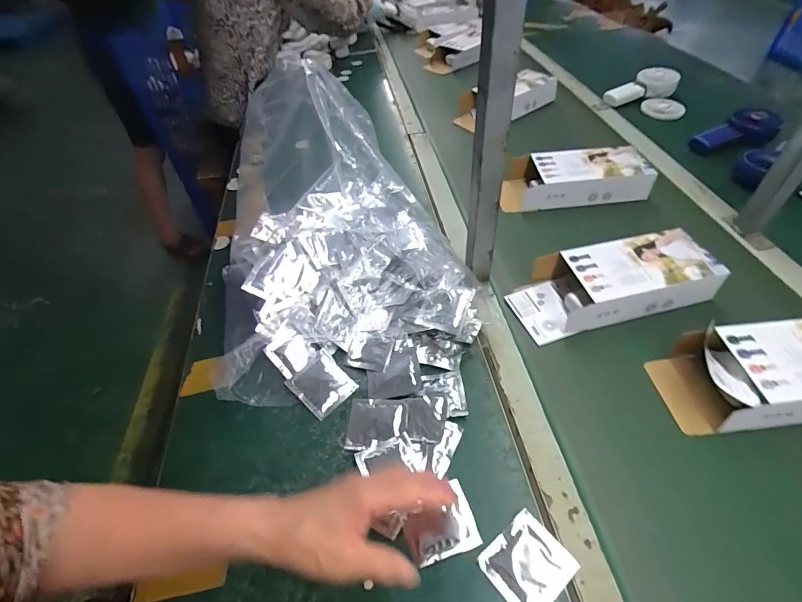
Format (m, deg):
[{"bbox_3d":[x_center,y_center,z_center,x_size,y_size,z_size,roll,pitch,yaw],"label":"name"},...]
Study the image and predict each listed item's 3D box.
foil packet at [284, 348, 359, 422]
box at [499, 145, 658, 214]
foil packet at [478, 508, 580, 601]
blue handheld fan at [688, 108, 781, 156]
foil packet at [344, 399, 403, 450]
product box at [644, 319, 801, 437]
[{"bbox_3d":[-0.101,0.107,0.514,0.064,0.015,0.068,-38,58,-24],"label":"foil packet"},{"bbox_3d":[0.320,-0.232,0.763,0.262,0.060,0.109,-4,47,3],"label":"box"},{"bbox_3d":[0.119,0.247,0.379,0.072,0.004,0.066,-33,56,-21],"label":"foil packet"},{"bbox_3d":[0.679,-0.336,0.822,0.192,0.048,0.075,-21,49,-13],"label":"blue handheld fan"},{"bbox_3d":[-0.032,0.146,0.480,0.065,0.009,0.061,1,51,5],"label":"foil packet"},{"bbox_3d":[0.442,0.082,0.463,0.262,0.054,0.114,-5,49,1],"label":"product box"}]

